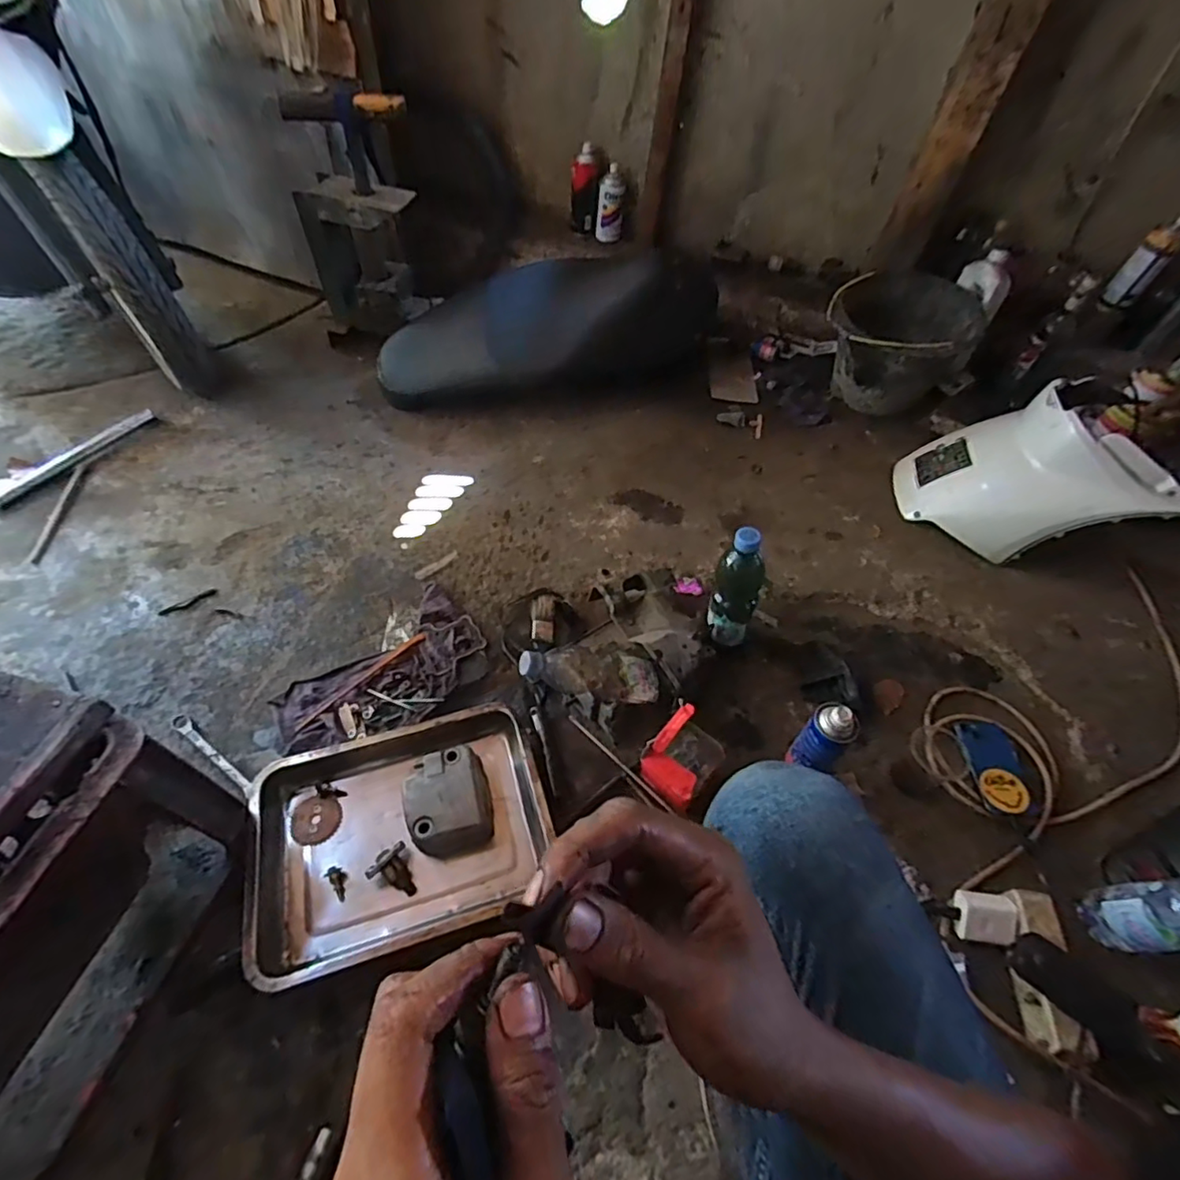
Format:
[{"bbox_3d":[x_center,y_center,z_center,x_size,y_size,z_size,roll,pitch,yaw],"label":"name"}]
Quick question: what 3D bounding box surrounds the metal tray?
[{"bbox_3d":[-0.235,0.298,0.740,0.347,0.050,0.252,-15,54,-12],"label":"metal tray"}]

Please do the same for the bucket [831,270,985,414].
[{"bbox_3d":[0.663,-0.534,1.292,0.281,0.216,0.285,0,53,0],"label":"bucket"}]

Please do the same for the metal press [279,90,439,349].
[{"bbox_3d":[-0.505,-0.803,1.325,0.251,0.487,0.178,22,55,11],"label":"metal press"}]

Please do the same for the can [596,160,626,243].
[{"bbox_3d":[0.057,-0.935,1.428,0.060,0.139,0.069,18,54,8],"label":"can"}]

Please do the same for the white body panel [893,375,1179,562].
[{"bbox_3d":[0.743,-0.190,1.012,0.170,0.376,0.243,-27,94,-32],"label":"white body panel"}]

